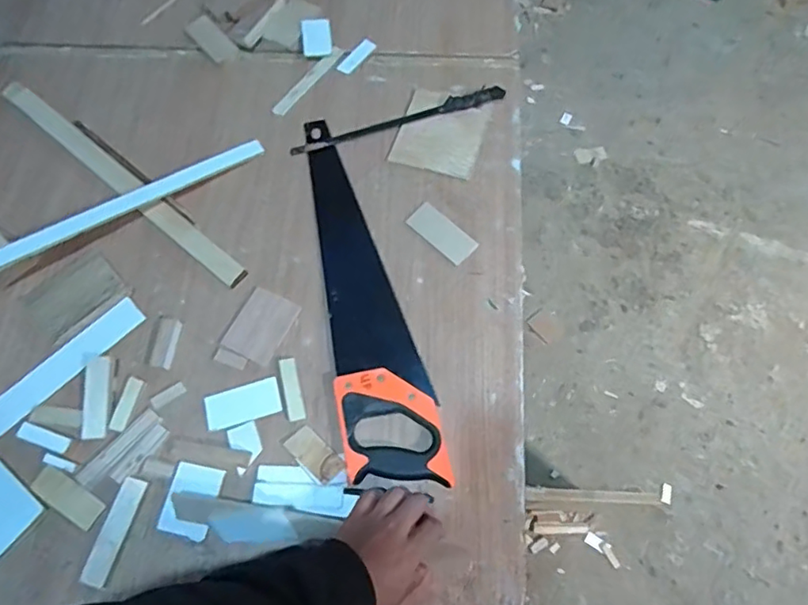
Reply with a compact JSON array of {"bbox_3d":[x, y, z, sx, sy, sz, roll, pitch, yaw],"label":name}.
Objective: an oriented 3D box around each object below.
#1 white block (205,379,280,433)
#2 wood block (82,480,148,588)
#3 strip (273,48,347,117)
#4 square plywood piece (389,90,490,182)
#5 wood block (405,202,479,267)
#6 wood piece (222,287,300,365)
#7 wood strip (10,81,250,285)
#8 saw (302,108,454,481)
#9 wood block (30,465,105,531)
[{"bbox_3d":[-0.191,0.121,0.682,0.088,0.006,0.043,-16,69,-5],"label":"white block"},{"bbox_3d":[-0.315,0.248,0.624,0.027,0.008,0.110,17,69,8],"label":"wood block"},{"bbox_3d":[-0.142,-0.335,0.864,0.023,0.004,0.150,35,73,14],"label":"strip"},{"bbox_3d":[0.053,-0.239,0.818,0.114,0.008,0.125,17,69,8],"label":"square plywood piece"},{"bbox_3d":[0.050,-0.093,0.766,0.046,0.007,0.098,-41,73,-14],"label":"wood block"},{"bbox_3d":[-0.178,0.029,0.717,0.067,0.004,0.087,24,70,10],"label":"wood piece"},{"bbox_3d":[-0.401,-0.177,0.795,0.489,0.021,0.033,37,73,15],"label":"wood strip"},{"bbox_3d":[-0.064,-0.022,0.737,0.110,0.025,0.512,-14,66,-5],"label":"saw"},{"bbox_3d":[-0.379,0.219,0.646,0.088,0.007,0.033,31,72,13],"label":"wood block"}]

